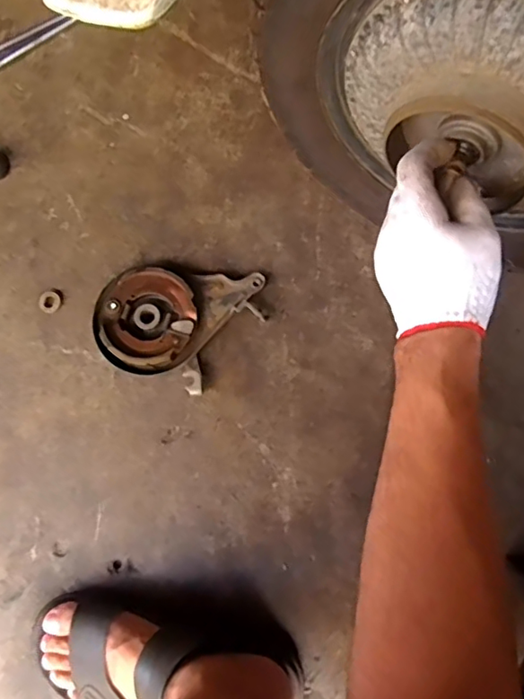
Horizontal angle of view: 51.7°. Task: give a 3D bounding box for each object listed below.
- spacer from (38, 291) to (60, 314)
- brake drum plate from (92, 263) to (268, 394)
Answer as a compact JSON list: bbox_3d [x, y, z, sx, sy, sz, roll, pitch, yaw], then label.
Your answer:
[{"bbox_3d":[-0.240,-0.054,0.611,0.023,0.006,0.024,0,79,1],"label":"spacer"},{"bbox_3d":[-0.093,-0.027,0.585,0.170,0.031,0.127,7,79,3],"label":"brake drum plate"}]

